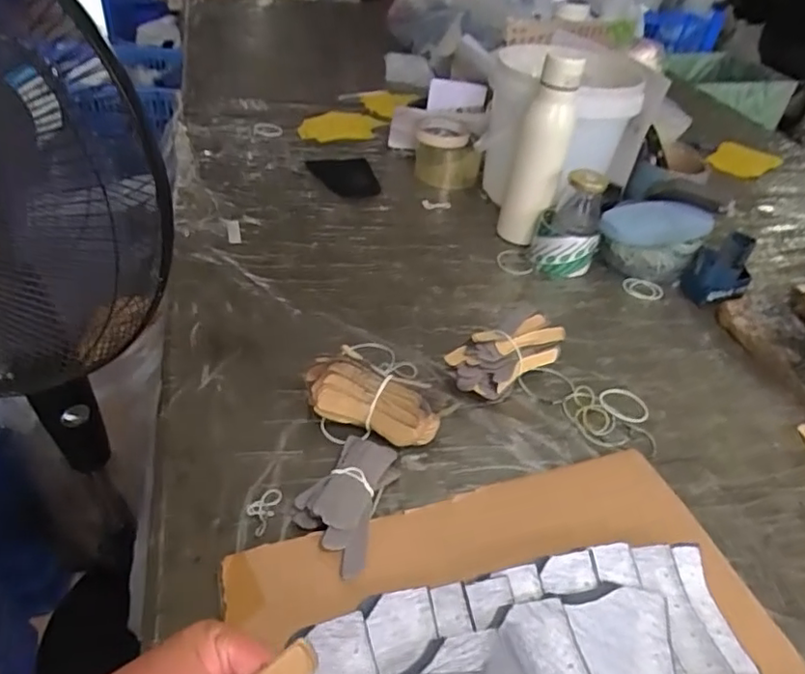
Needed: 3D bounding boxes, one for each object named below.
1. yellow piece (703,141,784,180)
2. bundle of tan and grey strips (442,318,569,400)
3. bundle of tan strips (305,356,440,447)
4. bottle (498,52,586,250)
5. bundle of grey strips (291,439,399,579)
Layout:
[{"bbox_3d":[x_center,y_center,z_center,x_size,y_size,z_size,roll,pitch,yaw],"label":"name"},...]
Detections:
[{"bbox_3d":[0.663,-0.343,1.167,0.112,0.022,0.137,32,46,28],"label":"yellow piece"},{"bbox_3d":[0.100,0.019,0.608,0.128,0.052,0.073,-20,45,-31],"label":"bundle of tan and grey strips"},{"bbox_3d":[-0.029,0.057,0.529,0.120,0.057,0.037,17,39,12],"label":"bundle of tan strips"},{"bbox_3d":[0.177,-0.234,0.782,0.064,0.242,0.073,14,38,8],"label":"bottle"},{"bbox_3d":[-0.043,0.124,0.470,0.064,0.019,0.118,17,39,12],"label":"bundle of grey strips"}]

